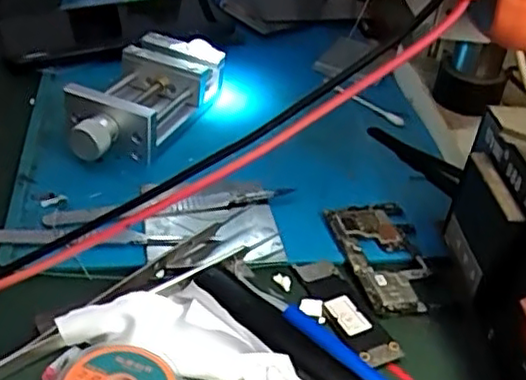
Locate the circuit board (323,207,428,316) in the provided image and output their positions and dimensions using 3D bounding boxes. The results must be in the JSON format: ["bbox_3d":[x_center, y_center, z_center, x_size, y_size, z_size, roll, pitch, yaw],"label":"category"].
[{"bbox_3d":[0.063,0.032,0.332,0.043,0.006,0.071,-5,36,-16],"label":"circuit board"}]

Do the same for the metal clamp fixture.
[{"bbox_3d":[-0.074,-0.057,0.409,0.060,0.036,0.127,17,36,15],"label":"metal clamp fixture"}]

